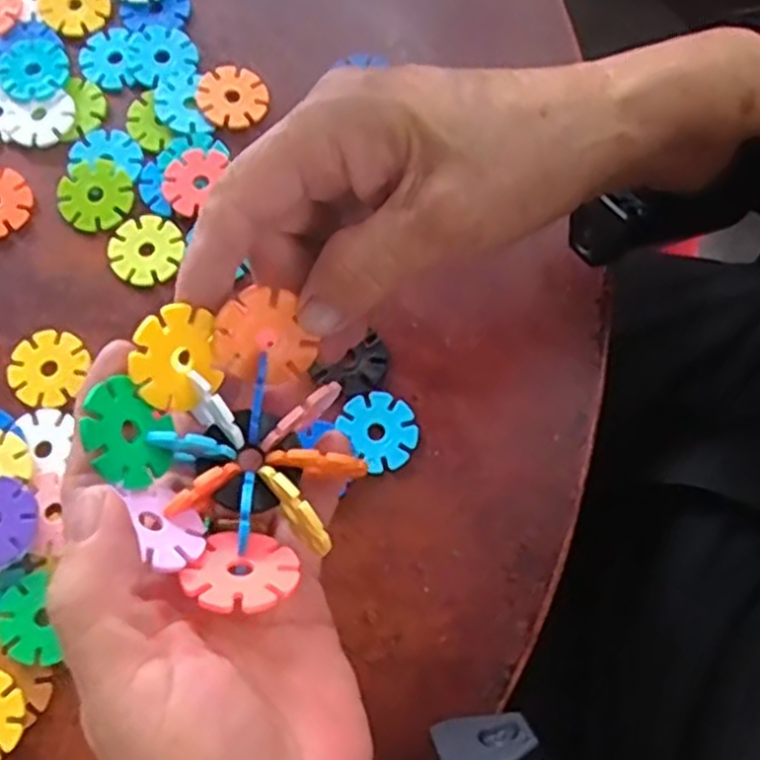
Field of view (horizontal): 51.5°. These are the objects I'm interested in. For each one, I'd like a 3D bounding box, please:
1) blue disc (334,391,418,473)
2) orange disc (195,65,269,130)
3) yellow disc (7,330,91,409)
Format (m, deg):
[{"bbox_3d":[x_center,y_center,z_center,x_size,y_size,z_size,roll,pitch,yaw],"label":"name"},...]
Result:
[{"bbox_3d":[0.001,0.019,0.311,0.027,0.004,0.031,-35,77,-11],"label":"blue disc"},{"bbox_3d":[-0.066,-0.127,0.352,0.030,0.004,0.031,0,73,-1],"label":"orange disc"},{"bbox_3d":[-0.133,-0.005,0.315,0.030,0.004,0.030,0,73,-1],"label":"yellow disc"}]

